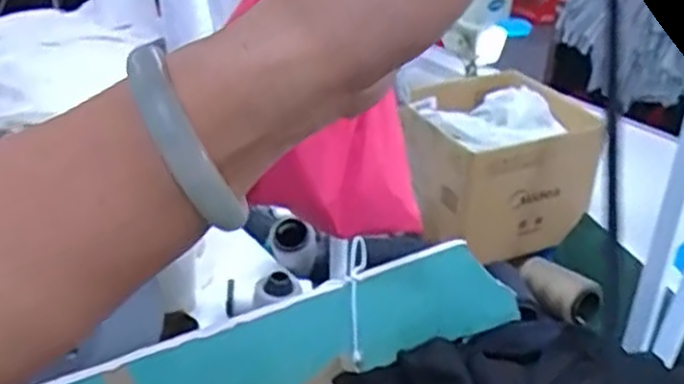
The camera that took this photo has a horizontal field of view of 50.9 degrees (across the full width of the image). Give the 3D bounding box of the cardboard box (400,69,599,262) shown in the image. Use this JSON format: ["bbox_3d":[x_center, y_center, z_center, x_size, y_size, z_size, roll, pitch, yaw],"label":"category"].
[{"bbox_3d":[0.192,-0.045,0.966,0.200,0.169,0.213,-8,32,-17],"label":"cardboard box"}]

